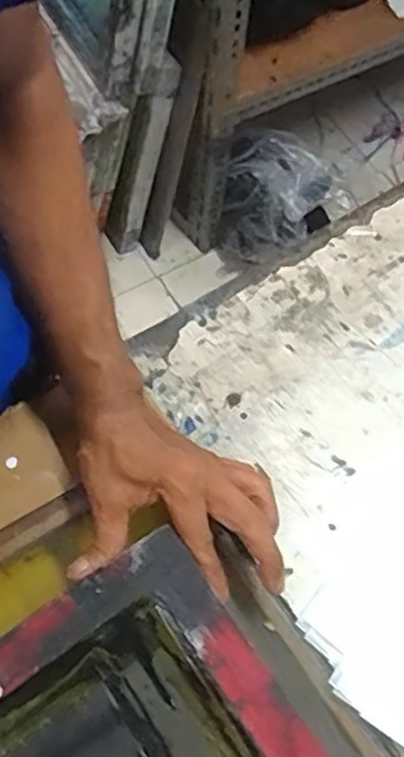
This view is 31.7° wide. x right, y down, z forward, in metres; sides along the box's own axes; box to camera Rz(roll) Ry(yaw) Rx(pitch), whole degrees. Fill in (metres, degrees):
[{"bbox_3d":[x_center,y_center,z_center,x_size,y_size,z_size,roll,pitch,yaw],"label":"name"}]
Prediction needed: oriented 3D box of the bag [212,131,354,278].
[{"bbox_3d":[0.138,-0.352,1.434,0.194,0.249,0.246,-39,74,-17],"label":"bag"}]

